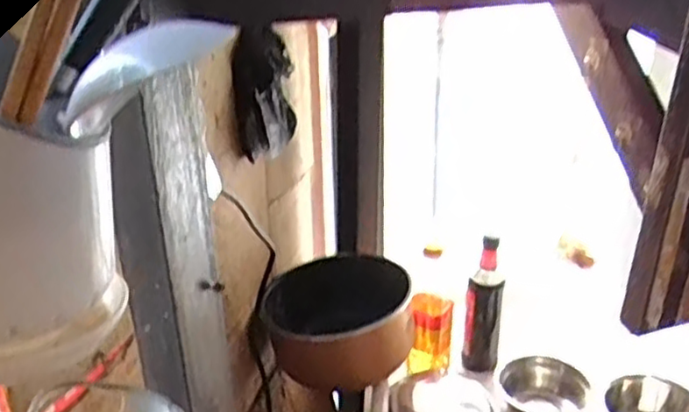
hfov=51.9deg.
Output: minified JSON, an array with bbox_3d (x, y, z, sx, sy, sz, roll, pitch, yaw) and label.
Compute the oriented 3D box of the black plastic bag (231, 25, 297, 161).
[{"bbox_3d":[-0.103,-0.155,0.922,0.052,0.163,0.125,2,25,7],"label":"black plastic bag"}]

